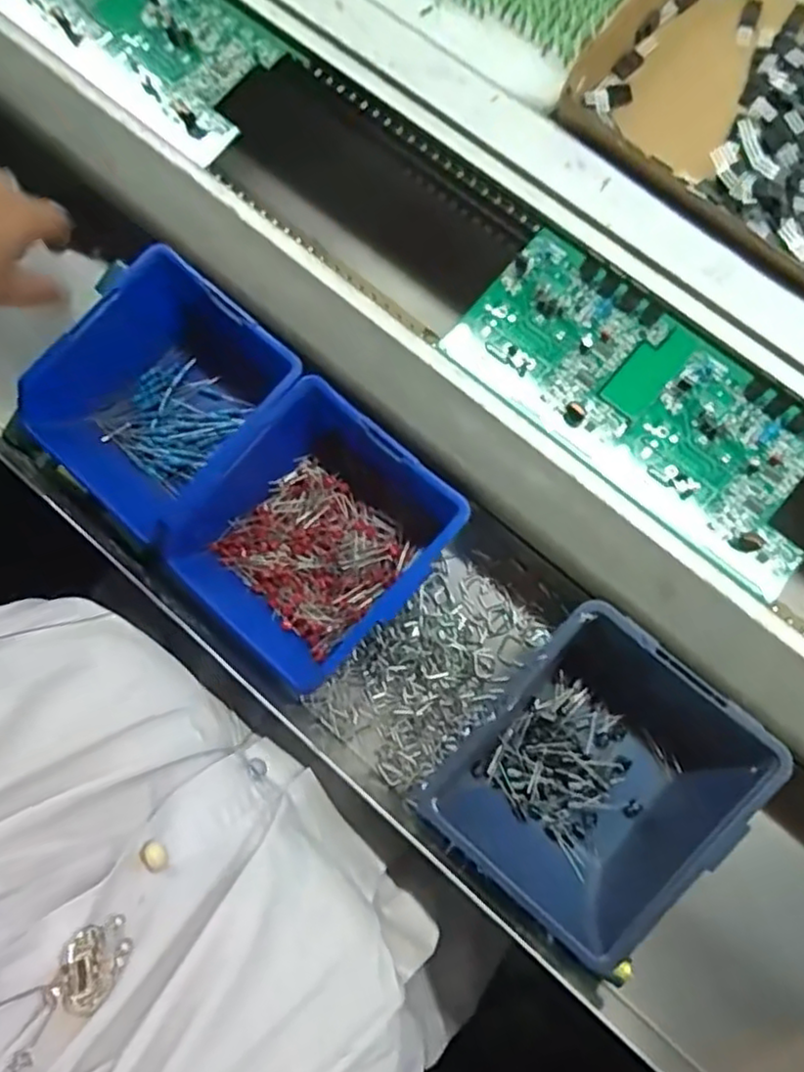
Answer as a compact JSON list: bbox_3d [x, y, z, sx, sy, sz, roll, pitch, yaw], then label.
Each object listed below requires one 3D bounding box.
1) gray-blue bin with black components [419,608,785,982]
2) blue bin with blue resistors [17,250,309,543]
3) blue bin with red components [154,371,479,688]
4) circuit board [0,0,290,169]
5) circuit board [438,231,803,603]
[{"bbox_3d":[0.096,0.124,0.343,0.118,0.069,0.135,41,81,9],"label":"gray-blue bin with black components"},{"bbox_3d":[-0.140,-0.077,0.393,0.119,0.072,0.131,42,81,9],"label":"blue bin with blue resistors"},{"bbox_3d":[-0.045,0.003,0.376,0.111,0.070,0.134,40,81,9],"label":"blue bin with red components"},{"bbox_3d":[-0.190,-0.342,0.436,0.242,0.021,0.091,40,81,9],"label":"circuit board"},{"bbox_3d":[0.133,-0.072,0.361,0.216,0.012,0.091,40,81,9],"label":"circuit board"}]

